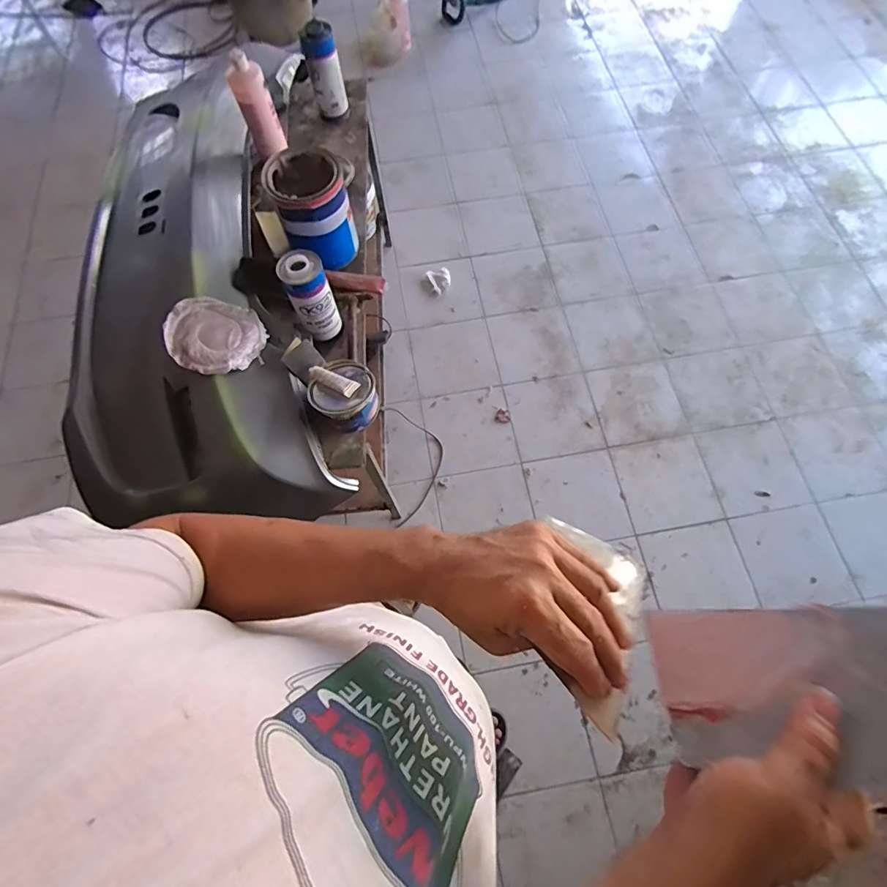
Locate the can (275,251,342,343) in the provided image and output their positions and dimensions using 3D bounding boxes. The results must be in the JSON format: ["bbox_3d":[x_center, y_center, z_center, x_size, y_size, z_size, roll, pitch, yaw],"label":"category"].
[{"bbox_3d":[-0.270,-0.301,0.974,0.080,0.199,0.082,0,68,1],"label":"can"}]

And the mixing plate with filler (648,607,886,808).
[{"bbox_3d":[0.202,0.148,0.290,0.132,0.009,0.101,-9,41,34],"label":"mixing plate with filler"}]

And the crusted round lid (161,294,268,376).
[{"bbox_3d":[-0.447,-0.212,0.926,0.169,0.022,0.164,8,68,-22],"label":"crusted round lid"}]

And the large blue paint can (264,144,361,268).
[{"bbox_3d":[-0.290,-0.523,1.067,0.157,0.193,0.173,-19,69,-7],"label":"large blue paint can"}]

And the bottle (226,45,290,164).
[{"bbox_3d":[-0.450,-0.812,1.147,0.078,0.231,0.075,-19,69,-7],"label":"bottle"}]

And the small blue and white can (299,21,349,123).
[{"bbox_3d":[-0.310,-0.964,1.246,0.084,0.213,0.076,-10,69,-3],"label":"small blue and white can"}]

